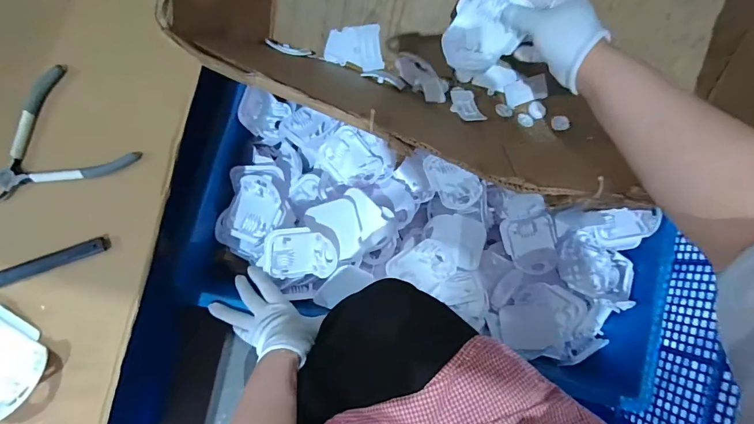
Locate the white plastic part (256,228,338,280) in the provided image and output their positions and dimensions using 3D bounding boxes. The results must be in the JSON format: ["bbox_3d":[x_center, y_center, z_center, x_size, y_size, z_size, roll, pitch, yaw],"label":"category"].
[{"bbox_3d":[-0.120,0.067,0.596,0.107,0.026,0.084,-8,116,-21],"label":"white plastic part"}]

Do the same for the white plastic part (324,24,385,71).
[{"bbox_3d":[-0.035,-0.244,0.583,0.084,0.007,0.062,-7,110,-3],"label":"white plastic part"}]

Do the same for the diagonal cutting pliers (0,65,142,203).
[{"bbox_3d":[-0.349,-0.068,0.407,0.134,0.021,0.126,-42,91,-8],"label":"diagonal cutting pliers"}]

